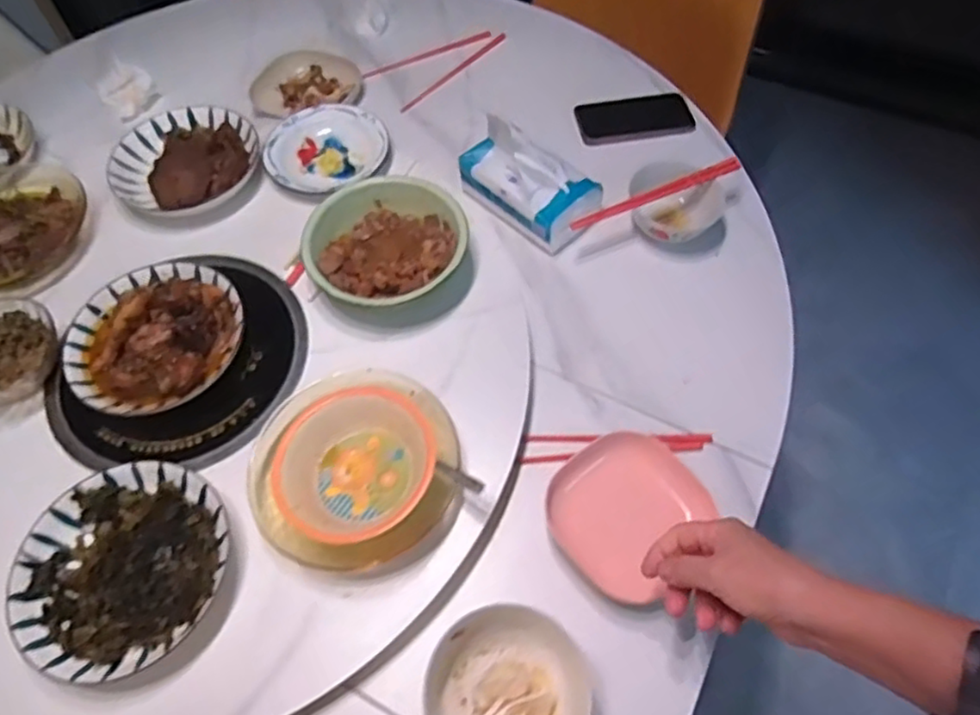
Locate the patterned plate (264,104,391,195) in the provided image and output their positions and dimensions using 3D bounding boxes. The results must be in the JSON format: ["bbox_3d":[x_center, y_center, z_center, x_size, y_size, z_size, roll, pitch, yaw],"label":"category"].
[{"bbox_3d":[-0.207,-0.263,0.834,0.155,0.025,0.147,0,60,0],"label":"patterned plate"}]

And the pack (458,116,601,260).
[{"bbox_3d":[0.044,-0.213,0.792,0.169,0.099,0.091,35,65,19],"label":"pack"}]

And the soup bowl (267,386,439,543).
[{"bbox_3d":[-0.117,0.094,0.568,0.136,0.049,0.126,-1,60,1],"label":"soup bowl"}]

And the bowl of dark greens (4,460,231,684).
[{"bbox_3d":[-0.314,0.182,0.571,0.173,0.041,0.168,-1,60,1],"label":"bowl of dark greens"}]

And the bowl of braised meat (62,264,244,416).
[{"bbox_3d":[-0.346,-0.023,0.679,0.173,0.049,0.176,29,65,17],"label":"bowl of braised meat"}]

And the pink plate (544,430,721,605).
[{"bbox_3d":[0.126,0.140,0.612,0.127,0.029,0.135,40,67,21],"label":"pink plate"}]

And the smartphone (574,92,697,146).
[{"bbox_3d":[0.199,-0.329,0.908,0.155,0.014,0.072,-10,72,-4],"label":"smartphone"}]

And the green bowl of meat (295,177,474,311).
[{"bbox_3d":[-0.116,-0.123,0.727,0.170,0.057,0.165,-1,60,1],"label":"green bowl of meat"}]

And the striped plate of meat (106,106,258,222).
[{"bbox_3d":[-0.381,-0.252,0.815,0.175,0.037,0.173,-31,64,-15],"label":"striped plate of meat"}]

